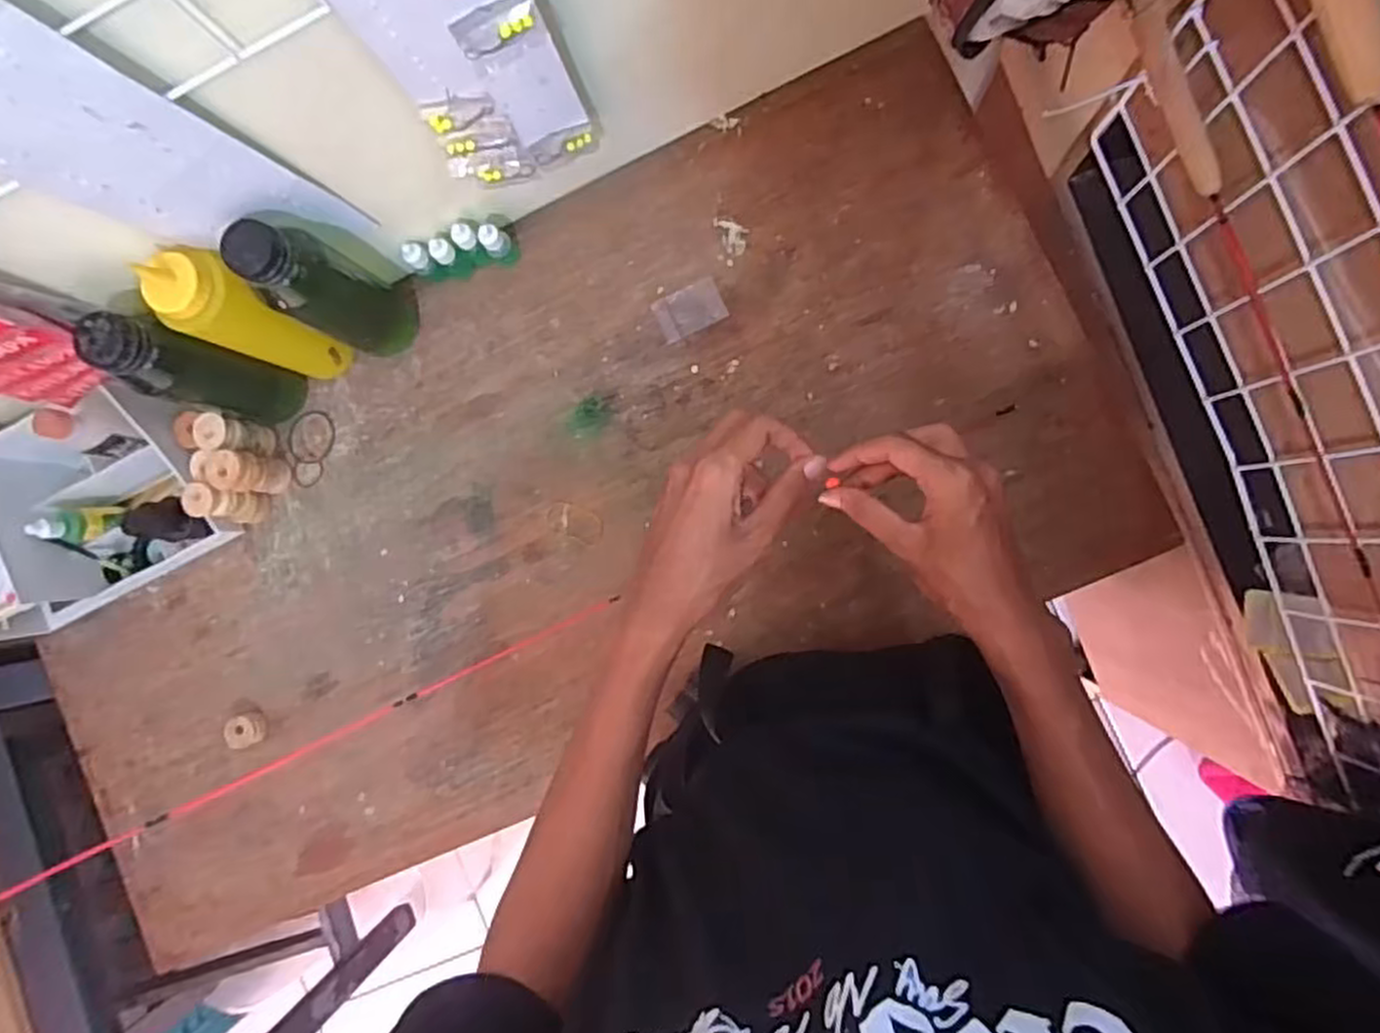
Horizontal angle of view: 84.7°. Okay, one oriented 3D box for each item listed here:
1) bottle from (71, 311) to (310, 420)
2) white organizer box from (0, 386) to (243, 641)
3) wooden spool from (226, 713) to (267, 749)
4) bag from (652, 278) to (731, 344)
[{"bbox_3d":[-0.398,-0.116,0.621,0.051,0.197,0.050,0,88,7],"label":"bottle"},{"bbox_3d":[-0.563,-0.002,0.687,0.236,0.106,0.151,-25,86,5],"label":"white organizer box"},{"bbox_3d":[-0.411,0.198,0.699,0.027,0.025,0.029,0,88,7],"label":"wooden spool"},{"bbox_3d":[0.000,-0.182,0.668,0.060,0.004,0.039,-23,86,6],"label":"bag"}]

